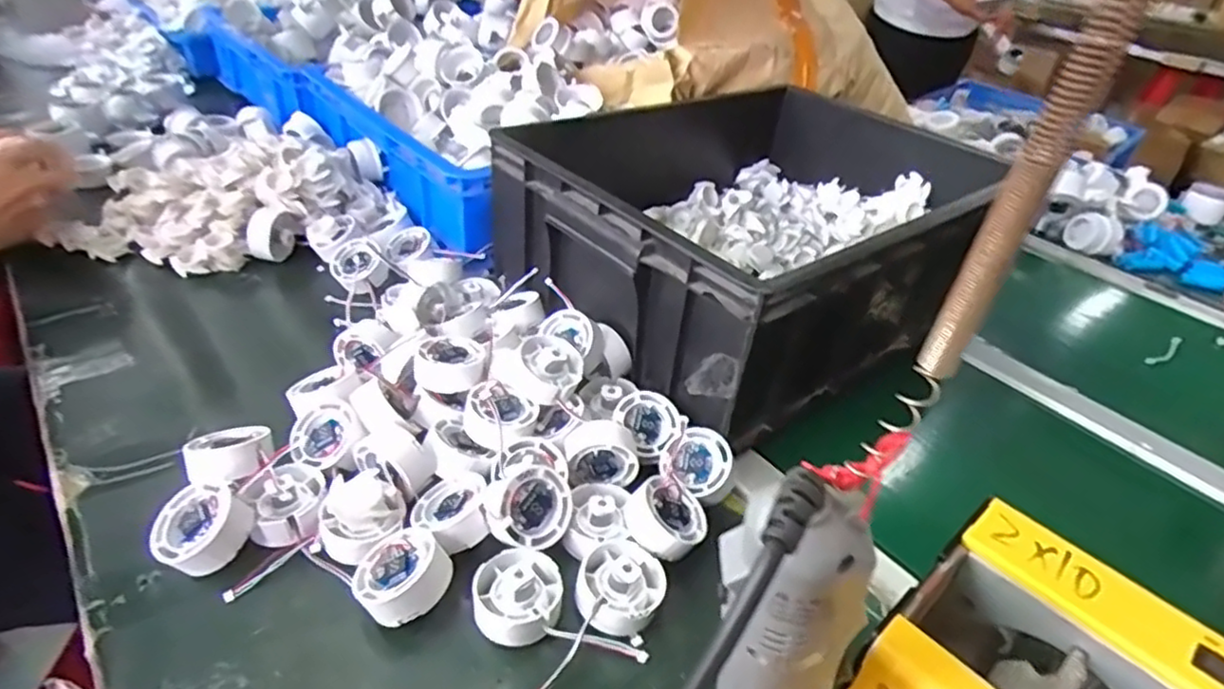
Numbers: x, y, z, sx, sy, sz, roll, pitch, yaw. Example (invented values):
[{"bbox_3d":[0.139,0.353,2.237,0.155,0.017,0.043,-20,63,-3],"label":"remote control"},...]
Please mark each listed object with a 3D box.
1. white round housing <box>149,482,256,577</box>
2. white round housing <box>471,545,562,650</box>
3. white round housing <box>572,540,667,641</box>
[{"bbox_3d":[-0.262,0.117,0.433,0.057,0.024,0.052,-7,54,10],"label":"white round housing"},{"bbox_3d":[-0.060,0.158,0.432,0.052,0.031,0.057,3,36,-3],"label":"white round housing"},{"bbox_3d":[0.005,0.158,0.437,0.053,0.022,0.062,17,38,15],"label":"white round housing"}]

